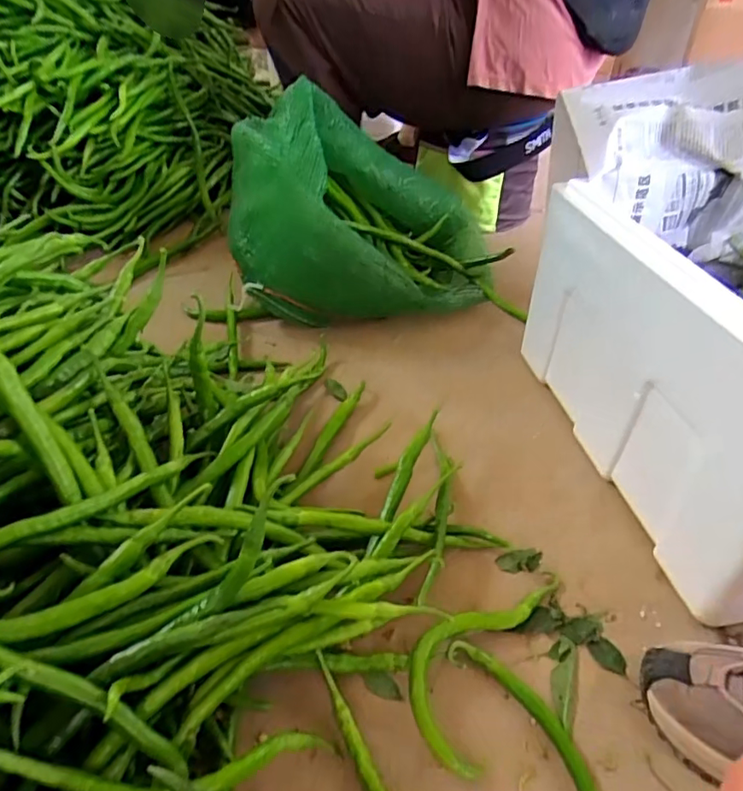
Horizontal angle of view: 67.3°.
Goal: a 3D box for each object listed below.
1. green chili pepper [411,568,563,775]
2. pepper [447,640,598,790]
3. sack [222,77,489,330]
[{"bbox_3d":[0.088,0.204,0.463,0.076,0.030,0.190,22,45,22],"label":"green chili pepper"},{"bbox_3d":[0.133,0.268,0.403,0.050,0.012,0.211,-19,45,-22],"label":"pepper"},{"bbox_3d":[-0.013,-0.260,0.819,0.372,0.259,0.228,1,41,-1],"label":"sack"}]

